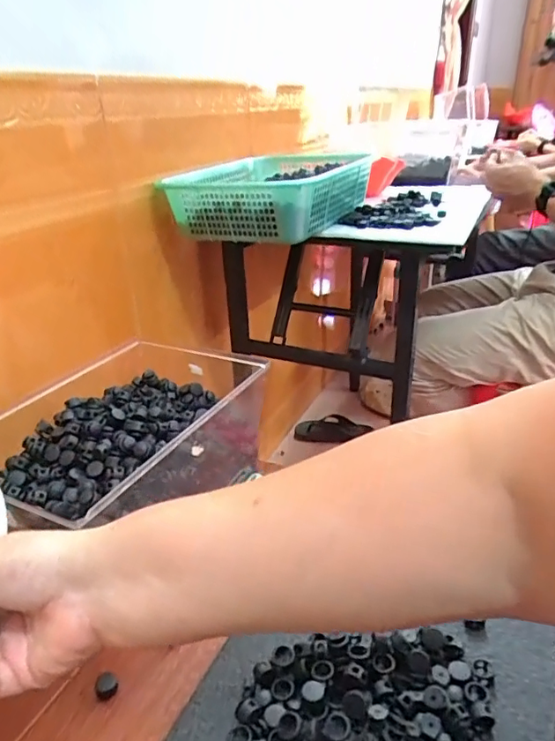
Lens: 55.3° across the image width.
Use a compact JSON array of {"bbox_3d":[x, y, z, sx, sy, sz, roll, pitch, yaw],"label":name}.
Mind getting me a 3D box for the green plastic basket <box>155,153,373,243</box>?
[{"bbox_3d":[-0.005,-0.344,1.024,0.290,0.100,0.441,10,29,20],"label":"green plastic basket"}]

